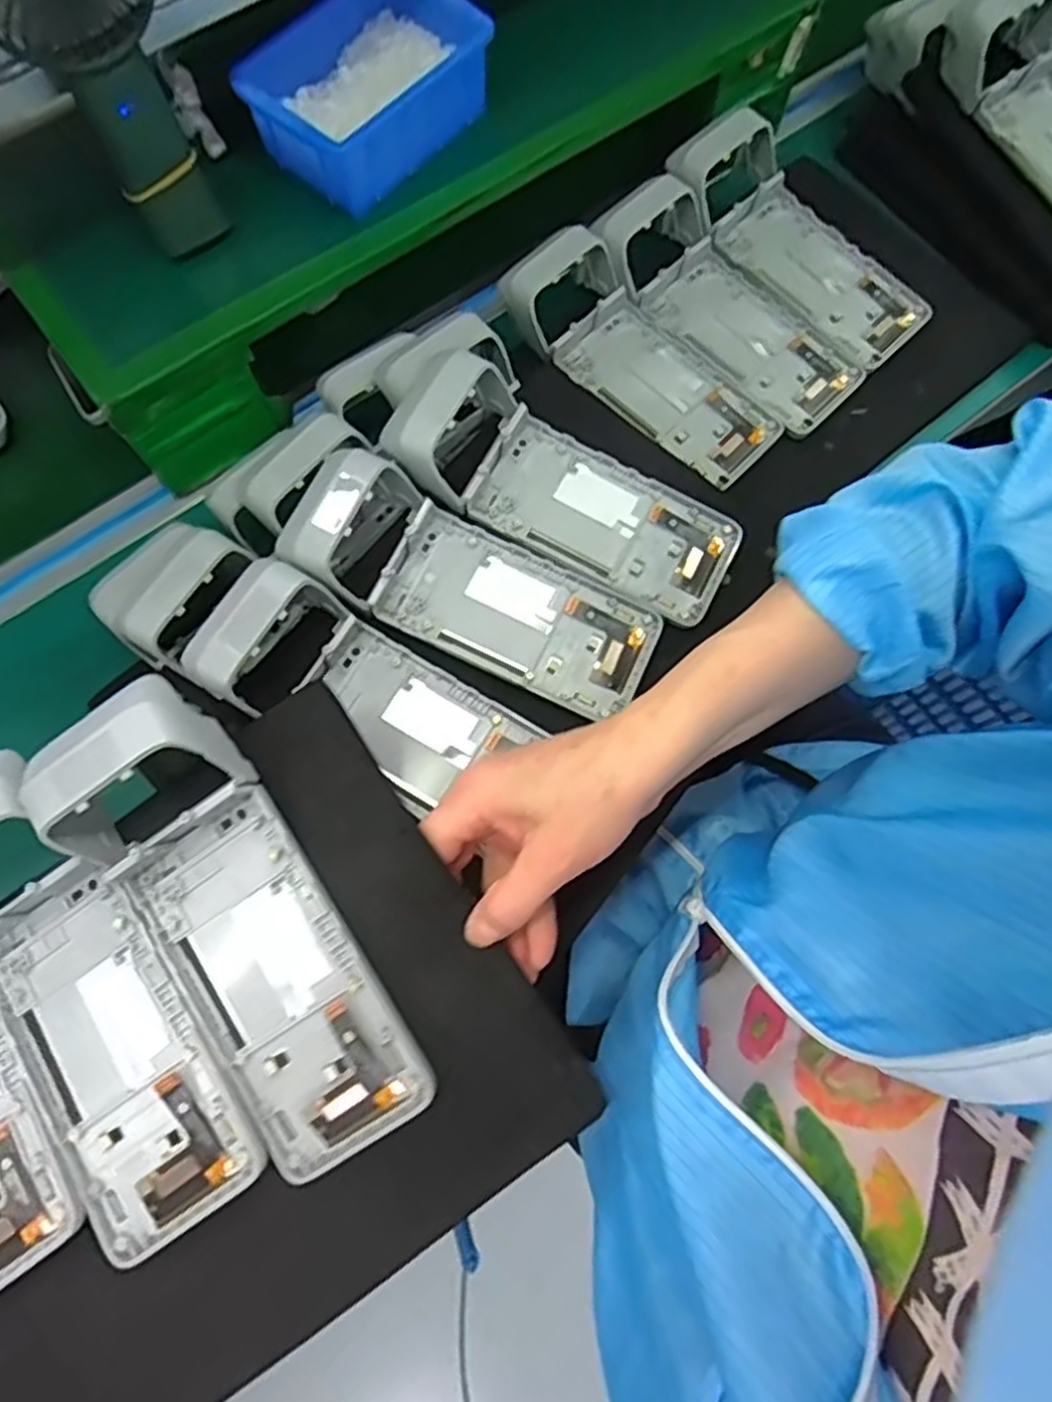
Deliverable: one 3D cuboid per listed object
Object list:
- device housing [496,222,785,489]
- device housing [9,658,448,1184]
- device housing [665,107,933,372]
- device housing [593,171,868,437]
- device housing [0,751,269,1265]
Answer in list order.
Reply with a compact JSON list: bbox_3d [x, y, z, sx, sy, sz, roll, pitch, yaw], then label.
[{"bbox_3d":[0.088,-0.256,0.548,0.221,0.052,0.087,39,75,9],"label":"device housing"},{"bbox_3d":[-0.132,0.102,0.340,0.082,0.049,0.224,-33,91,-12],"label":"device housing"},{"bbox_3d":[0.212,-0.356,0.583,0.223,0.049,0.085,43,75,-2],"label":"device housing"},{"bbox_3d":[0.156,-0.301,0.563,0.218,0.056,0.084,41,75,10],"label":"device housing"},{"bbox_3d":[-0.212,0.136,0.336,0.079,0.046,0.225,-34,77,-12],"label":"device housing"}]

